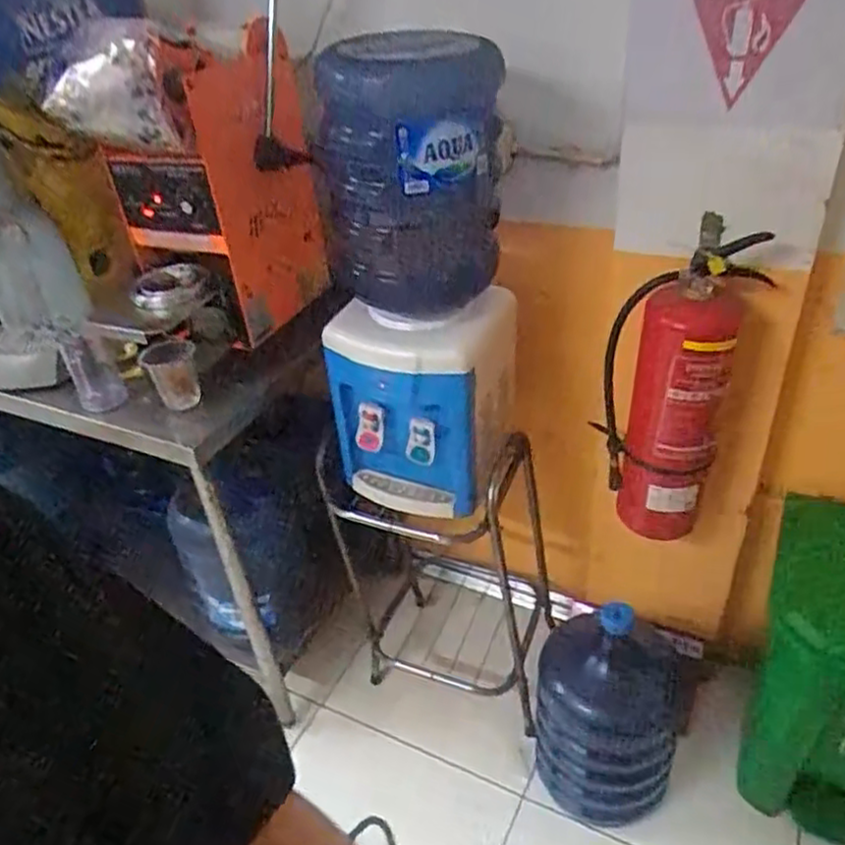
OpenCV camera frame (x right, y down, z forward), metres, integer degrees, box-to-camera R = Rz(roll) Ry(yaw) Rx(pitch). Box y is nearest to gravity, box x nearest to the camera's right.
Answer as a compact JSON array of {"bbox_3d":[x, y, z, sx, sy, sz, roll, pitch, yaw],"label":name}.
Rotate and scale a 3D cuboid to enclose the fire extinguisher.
[{"bbox_3d":[0.418,-0.052,1.224,0.212,0.510,0.164,16,40,27],"label":"fire extinguisher"}]

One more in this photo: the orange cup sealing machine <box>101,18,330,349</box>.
[{"bbox_3d":[-0.357,-0.402,1.224,0.275,0.446,0.265,22,43,33],"label":"orange cup sealing machine"}]

